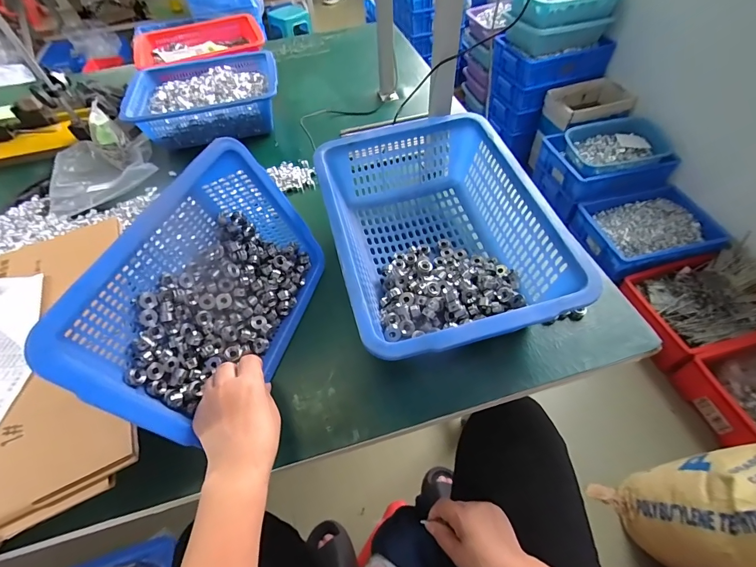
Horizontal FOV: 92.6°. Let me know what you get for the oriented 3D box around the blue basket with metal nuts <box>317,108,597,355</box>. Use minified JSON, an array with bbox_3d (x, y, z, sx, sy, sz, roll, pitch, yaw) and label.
[{"bbox_3d":[0.074,-0.065,0.502,0.259,0.123,0.359,-13,54,-6],"label":"blue basket with metal nuts"}]

